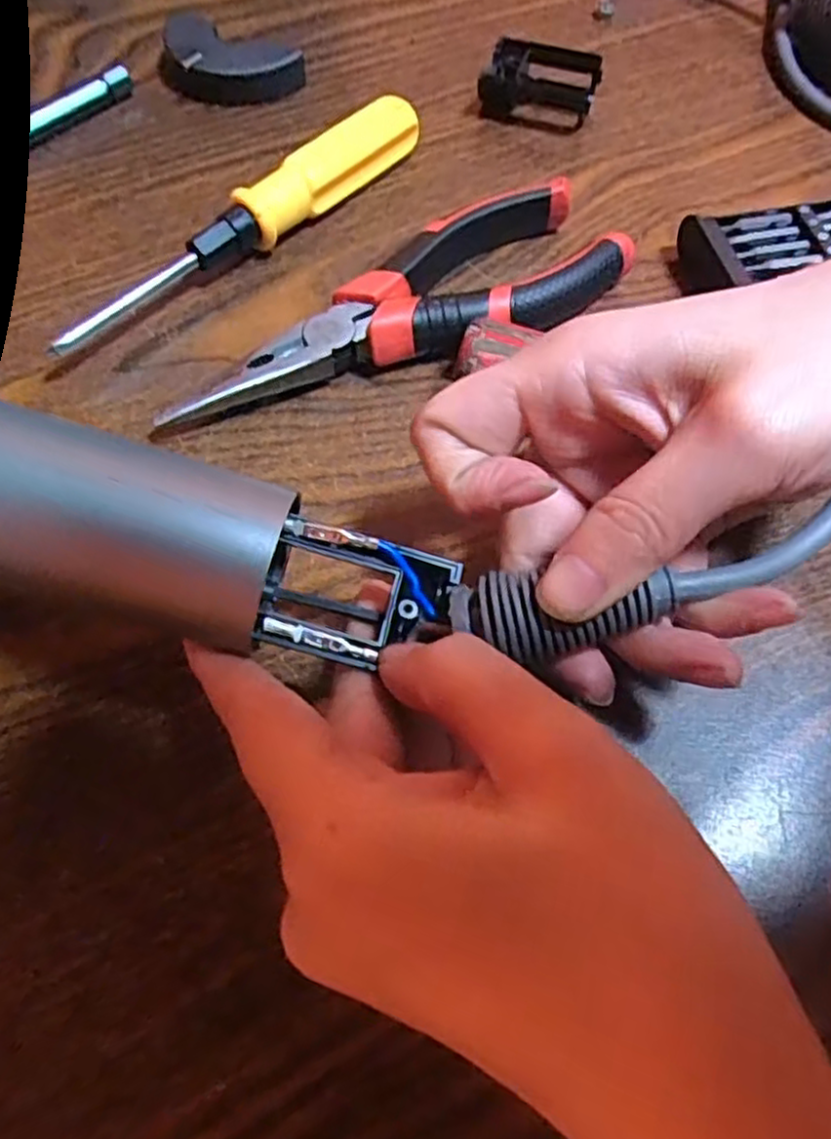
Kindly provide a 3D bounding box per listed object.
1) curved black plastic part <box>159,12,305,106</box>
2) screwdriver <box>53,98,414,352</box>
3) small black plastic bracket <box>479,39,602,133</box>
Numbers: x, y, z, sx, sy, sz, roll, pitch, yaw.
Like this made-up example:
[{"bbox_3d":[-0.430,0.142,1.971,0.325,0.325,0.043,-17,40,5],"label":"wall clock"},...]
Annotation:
[{"bbox_3d":[-0.074,-0.205,0.299,0.056,0.015,0.040,-9,63,-6],"label":"curved black plastic part"},{"bbox_3d":[-0.058,-0.121,0.254,0.148,0.023,0.024,-37,69,-18],"label":"screwdriver"},{"bbox_3d":[0.049,-0.192,0.294,0.043,0.016,0.029,16,63,7],"label":"small black plastic bracket"}]

